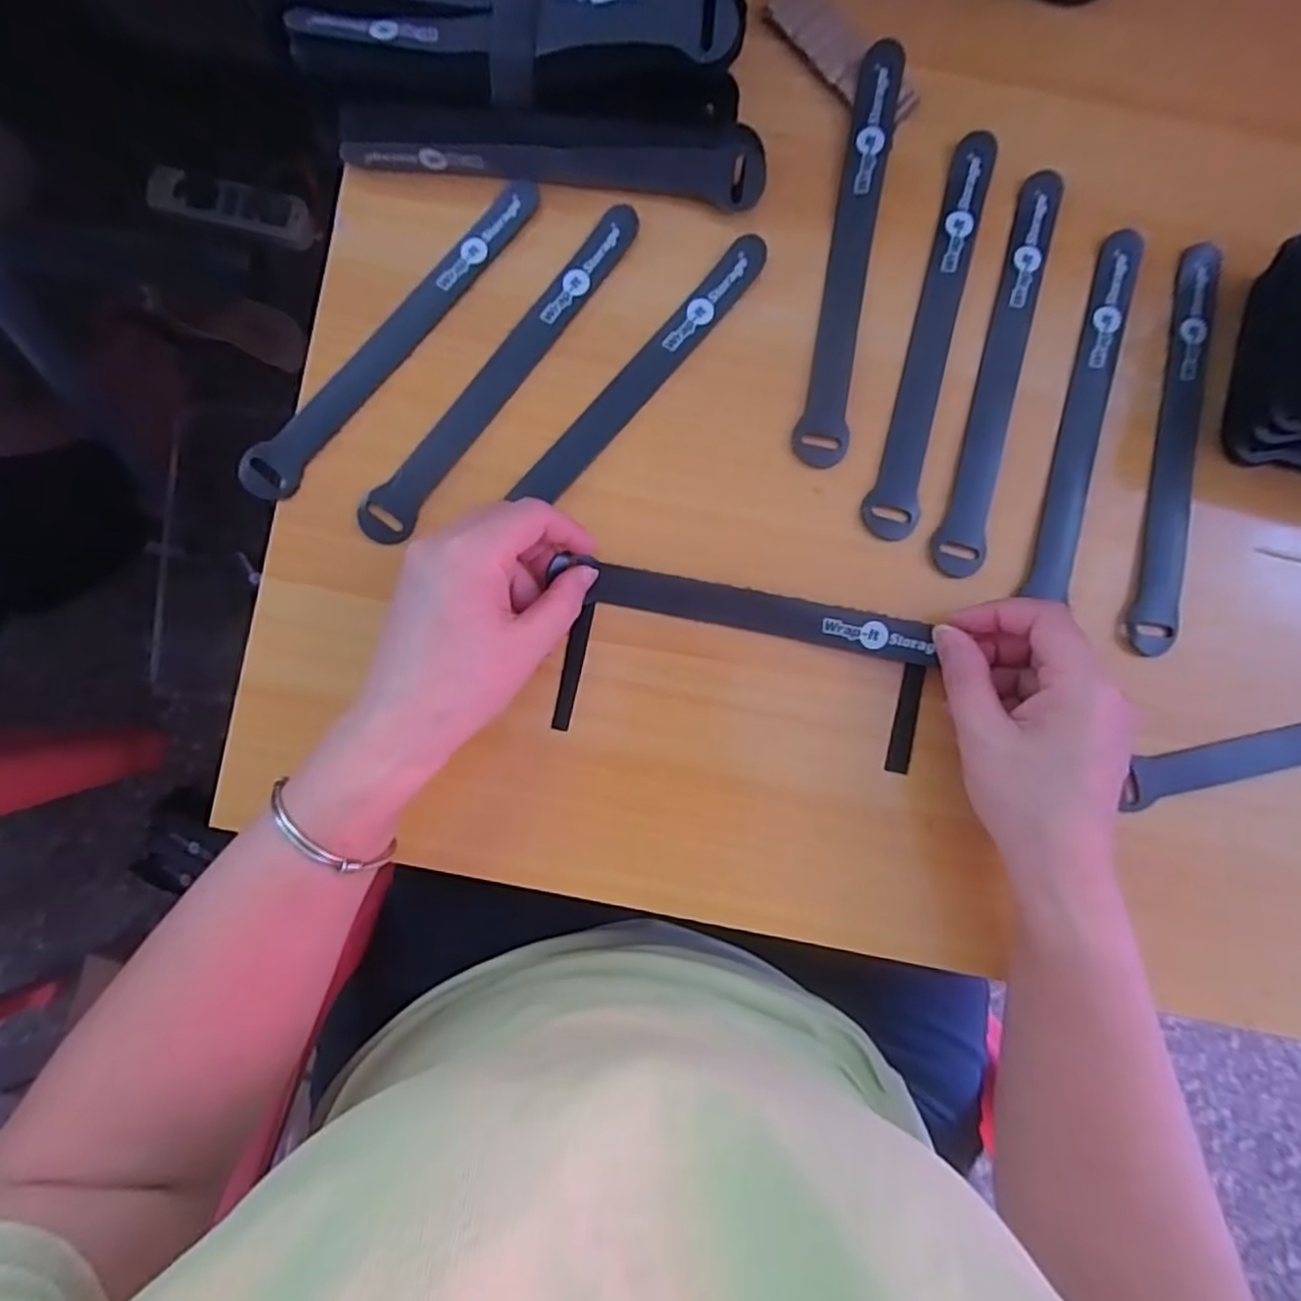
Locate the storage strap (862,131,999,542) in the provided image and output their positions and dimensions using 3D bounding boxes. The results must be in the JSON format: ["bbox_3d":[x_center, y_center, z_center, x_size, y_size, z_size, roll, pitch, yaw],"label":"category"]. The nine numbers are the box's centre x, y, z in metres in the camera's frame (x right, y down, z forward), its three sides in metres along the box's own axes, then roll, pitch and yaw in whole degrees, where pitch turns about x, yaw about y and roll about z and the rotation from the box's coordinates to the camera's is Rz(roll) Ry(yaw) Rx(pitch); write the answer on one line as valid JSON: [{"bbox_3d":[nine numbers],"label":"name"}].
[{"bbox_3d":[0.141,-0.157,0.343,0.024,0.005,0.210,15,85,5],"label":"storage strap"}]

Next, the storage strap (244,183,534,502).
[{"bbox_3d":[-0.128,-0.156,0.342,0.028,0.006,0.202,40,87,-3],"label":"storage strap"}]

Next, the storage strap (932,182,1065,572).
[{"bbox_3d":[0.177,-0.140,0.346,0.023,0.004,0.212,15,85,3],"label":"storage strap"}]

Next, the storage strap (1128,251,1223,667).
[{"bbox_3d":[0.254,-0.098,0.331,0.021,0.005,0.200,11,85,11],"label":"storage strap"}]

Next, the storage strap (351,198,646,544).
[{"bbox_3d":[-0.073,-0.137,0.339,0.025,0.004,0.203,36,86,1],"label":"storage strap"}]

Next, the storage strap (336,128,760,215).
[{"bbox_3d":[-0.046,-0.236,0.329,0.199,0.022,0.022,5,83,-2],"label":"storage strap"}]

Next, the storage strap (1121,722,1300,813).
[{"bbox_3d":[0.318,0.043,0.322,0.187,0.011,0.022,-12,89,0],"label":"storage strap"}]

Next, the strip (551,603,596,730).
[{"bbox_3d":[-0.037,0.008,0.331,0.009,0.005,0.060,12,89,0],"label":"strip"}]

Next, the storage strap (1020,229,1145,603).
[{"bbox_3d":[0.219,-0.119,0.346,0.020,0.004,0.193,15,85,6],"label":"storage strap"}]

